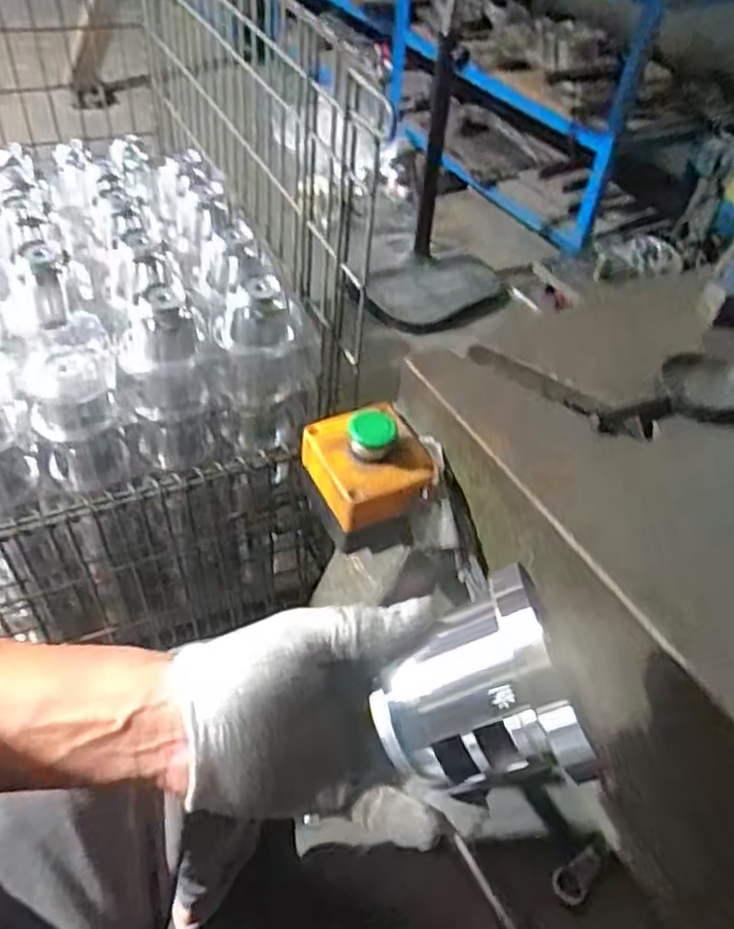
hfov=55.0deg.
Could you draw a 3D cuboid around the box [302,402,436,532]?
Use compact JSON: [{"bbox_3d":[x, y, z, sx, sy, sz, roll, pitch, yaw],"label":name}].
[{"bbox_3d":[0.001,-0.007,0.499,0.082,0.053,0.082,-15,50,-18],"label":"box"}]

